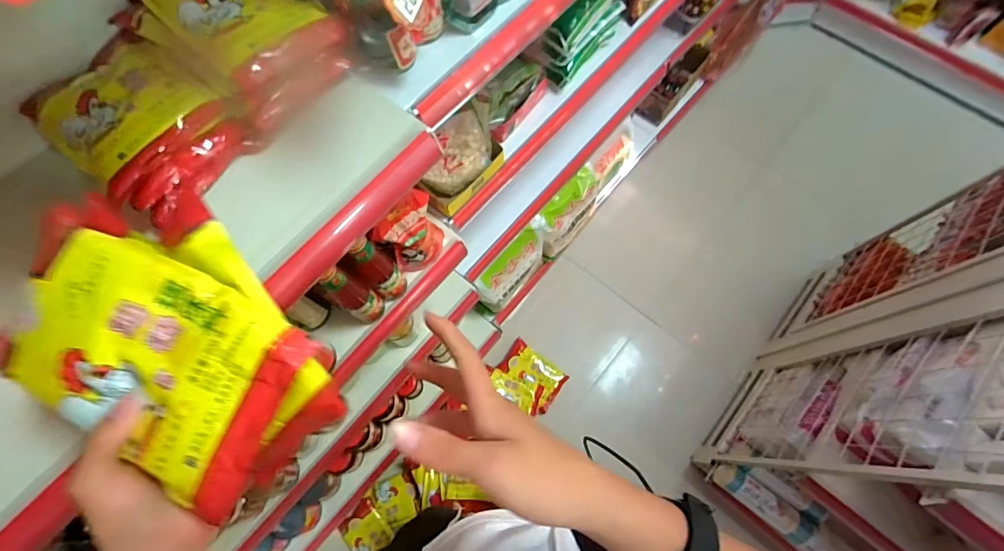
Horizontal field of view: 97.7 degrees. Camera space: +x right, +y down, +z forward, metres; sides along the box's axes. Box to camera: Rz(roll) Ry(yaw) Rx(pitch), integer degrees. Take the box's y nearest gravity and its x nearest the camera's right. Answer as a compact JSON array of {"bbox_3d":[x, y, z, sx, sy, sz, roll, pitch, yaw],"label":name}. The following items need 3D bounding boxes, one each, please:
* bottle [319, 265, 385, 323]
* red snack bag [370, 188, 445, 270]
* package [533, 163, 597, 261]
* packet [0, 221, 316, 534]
[{"bbox_3d":[-0.223,0.026,0.645,0.043,0.181,0.049,33,75,12],"label":"bottle"},{"bbox_3d":[-0.138,-0.059,0.693,0.097,0.167,0.033,-42,74,-12],"label":"red snack bag"},{"bbox_3d":[0.196,-0.180,1.312,0.087,0.190,0.255,40,76,14],"label":"package"},{"bbox_3d":[-0.225,0.059,0.285,0.167,0.014,0.129,31,90,-1],"label":"packet"}]

